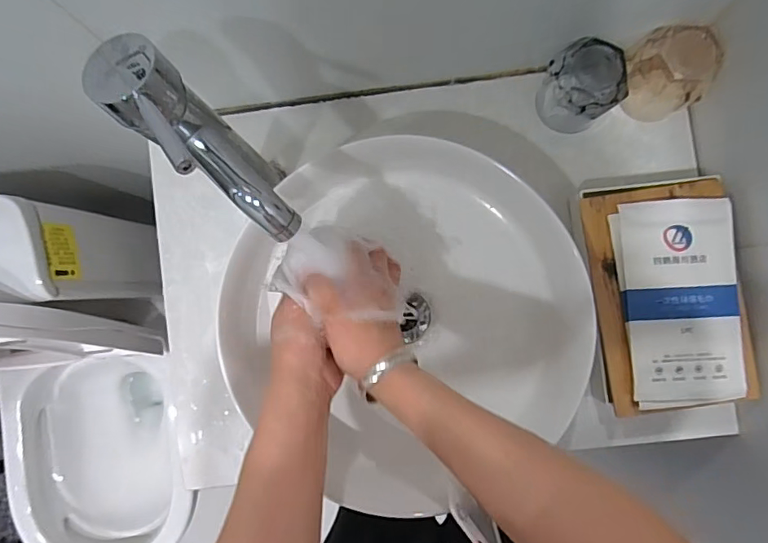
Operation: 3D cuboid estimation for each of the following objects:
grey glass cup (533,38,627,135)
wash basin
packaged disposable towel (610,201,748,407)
[{"bbox_3d":[0.214,-0.201,0.544,0.080,0.091,0.073,39,91,3],"label":"grey glass cup"},{"bbox_3d":[0.019,0.054,0.518,0.351,0.104,0.332,0,89,3],"label":"wash basin"},{"bbox_3d":[0.307,0.032,0.513,0.115,0.020,0.210,-5,89,3],"label":"packaged disposable towel"}]

